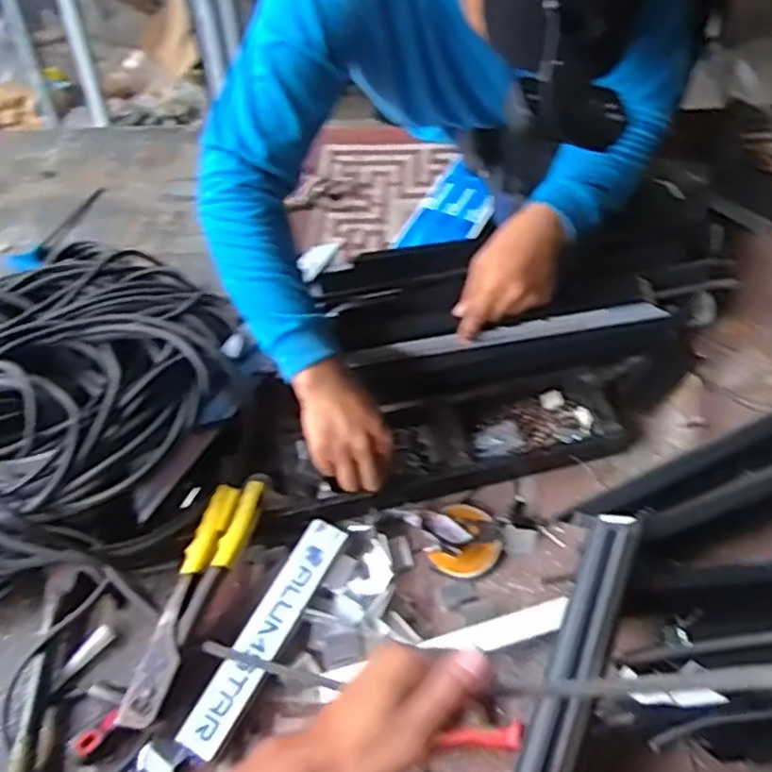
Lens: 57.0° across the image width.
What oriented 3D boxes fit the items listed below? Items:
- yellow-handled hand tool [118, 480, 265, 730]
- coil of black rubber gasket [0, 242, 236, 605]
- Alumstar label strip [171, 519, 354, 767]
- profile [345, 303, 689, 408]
[{"bbox_3d":[-0.194,0.206,0.713,0.051,0.055,0.254,15,54,16],"label":"yellow-handled hand tool"},{"bbox_3d":[-0.405,0.028,0.830,0.415,0.159,0.424,-2,52,3],"label":"coil of black rubber gasket"},{"bbox_3d":[-0.119,0.240,0.709,0.042,0.007,0.246,22,56,20],"label":"Alumstar label strip"},{"bbox_3d":[0.159,-0.039,0.844,0.382,0.071,0.030,-11,52,-4],"label":"profile"}]

